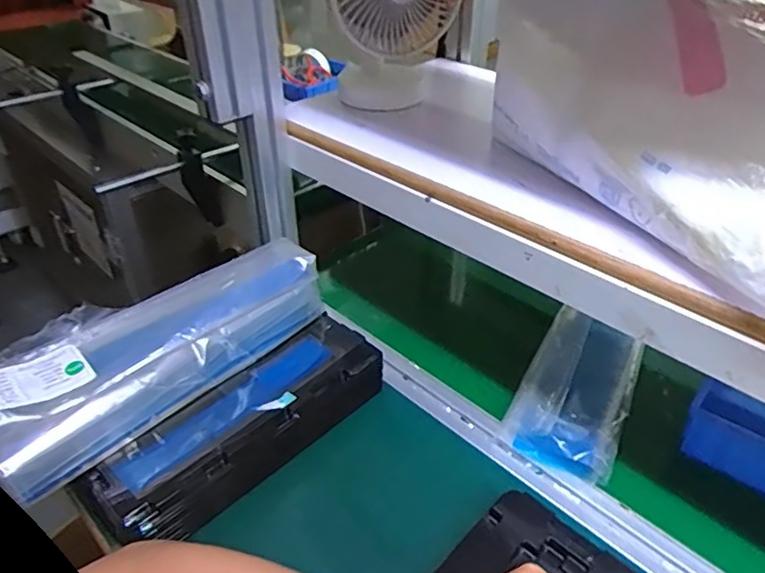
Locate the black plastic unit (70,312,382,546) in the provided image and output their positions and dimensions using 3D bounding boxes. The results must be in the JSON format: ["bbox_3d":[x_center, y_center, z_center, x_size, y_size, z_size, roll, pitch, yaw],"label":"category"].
[{"bbox_3d":[-0.122,0.130,0.554,0.088,0.055,0.289,29,45,33],"label":"black plastic unit"}]

